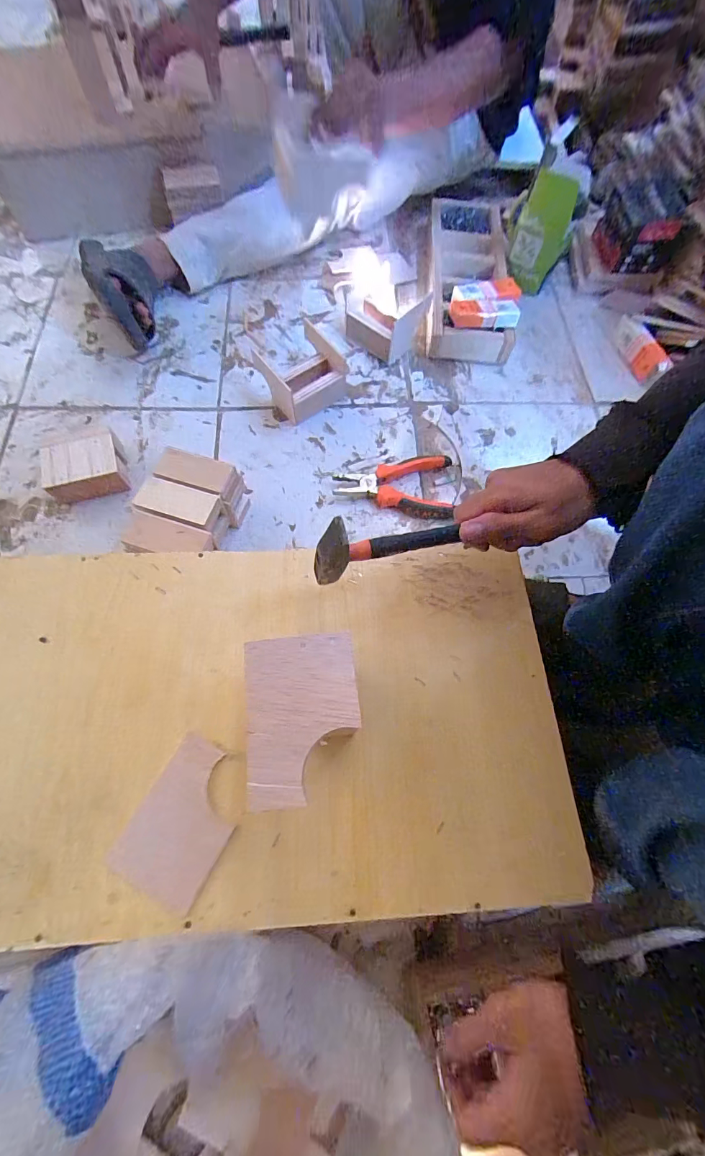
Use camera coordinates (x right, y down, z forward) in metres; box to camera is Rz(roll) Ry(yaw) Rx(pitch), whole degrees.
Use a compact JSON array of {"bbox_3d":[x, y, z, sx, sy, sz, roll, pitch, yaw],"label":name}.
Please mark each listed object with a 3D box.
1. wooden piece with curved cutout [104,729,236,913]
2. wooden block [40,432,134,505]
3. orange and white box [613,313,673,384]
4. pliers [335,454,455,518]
[{"bbox_3d":[-0.126,0.182,0.312,0.071,0.006,0.100,27,69,8],"label":"wooden piece with curved cutout"},{"bbox_3d":[-0.360,-0.147,0.554,0.094,0.046,0.072,-14,69,-8],"label":"wooden block"},{"bbox_3d":[0.485,-0.393,0.698,0.050,0.024,0.122,-25,70,26],"label":"orange and white box"},{"bbox_3d":[0.058,-0.133,0.582,0.164,0.023,0.095,3,68,-2],"label":"pliers"}]

